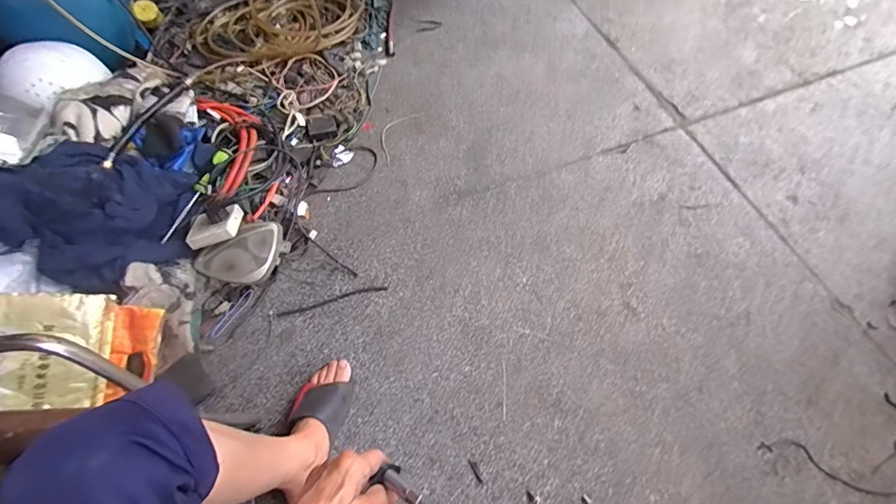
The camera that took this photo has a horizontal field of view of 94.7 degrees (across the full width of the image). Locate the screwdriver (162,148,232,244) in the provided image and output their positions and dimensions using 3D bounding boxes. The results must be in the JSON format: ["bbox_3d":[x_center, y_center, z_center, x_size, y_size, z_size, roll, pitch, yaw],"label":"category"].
[{"bbox_3d":[-0.490,-0.117,0.810,0.024,0.022,0.223,15,66,12],"label":"screwdriver"}]

